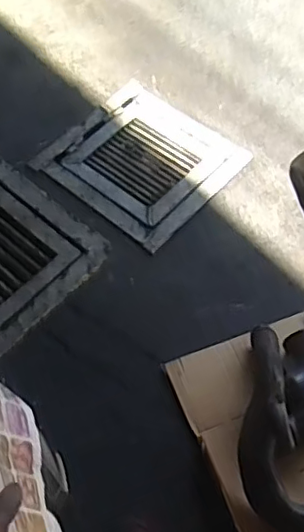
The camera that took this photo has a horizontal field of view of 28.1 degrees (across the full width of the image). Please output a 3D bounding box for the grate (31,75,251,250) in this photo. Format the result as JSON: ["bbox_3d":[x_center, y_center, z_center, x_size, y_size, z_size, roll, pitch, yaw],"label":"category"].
[{"bbox_3d":[-0.028,-0.333,1.882,0.504,0.024,0.481,36,67,21],"label":"grate"}]

